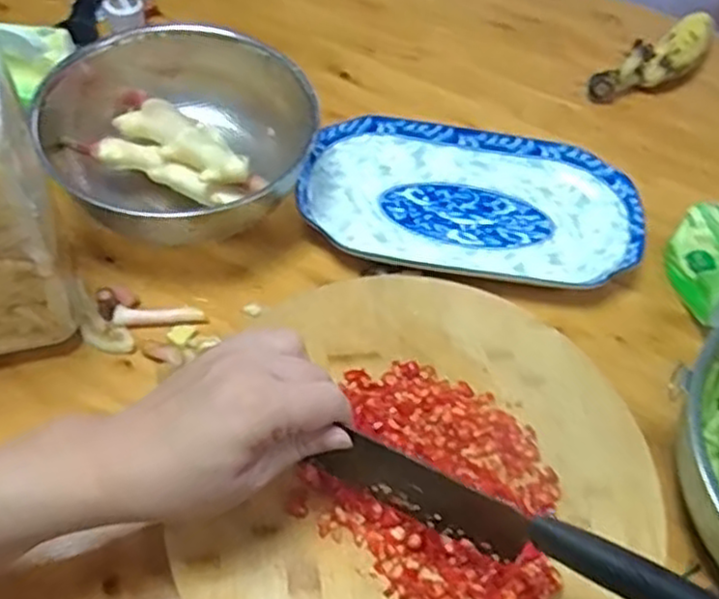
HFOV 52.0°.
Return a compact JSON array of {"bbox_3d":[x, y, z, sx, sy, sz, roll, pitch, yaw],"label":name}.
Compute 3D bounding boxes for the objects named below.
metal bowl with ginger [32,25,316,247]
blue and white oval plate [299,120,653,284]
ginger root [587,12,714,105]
[{"bbox_3d":[-0.145,-0.128,0.597,0.211,0.075,0.196,3,55,-4],"label":"metal bowl with ginger"},{"bbox_3d":[0.094,-0.087,0.633,0.279,0.030,0.143,6,54,-2],"label":"blue and white oval plate"},{"bbox_3d":[0.309,-0.246,0.750,0.169,0.044,0.047,-31,63,-25],"label":"ginger root"}]

